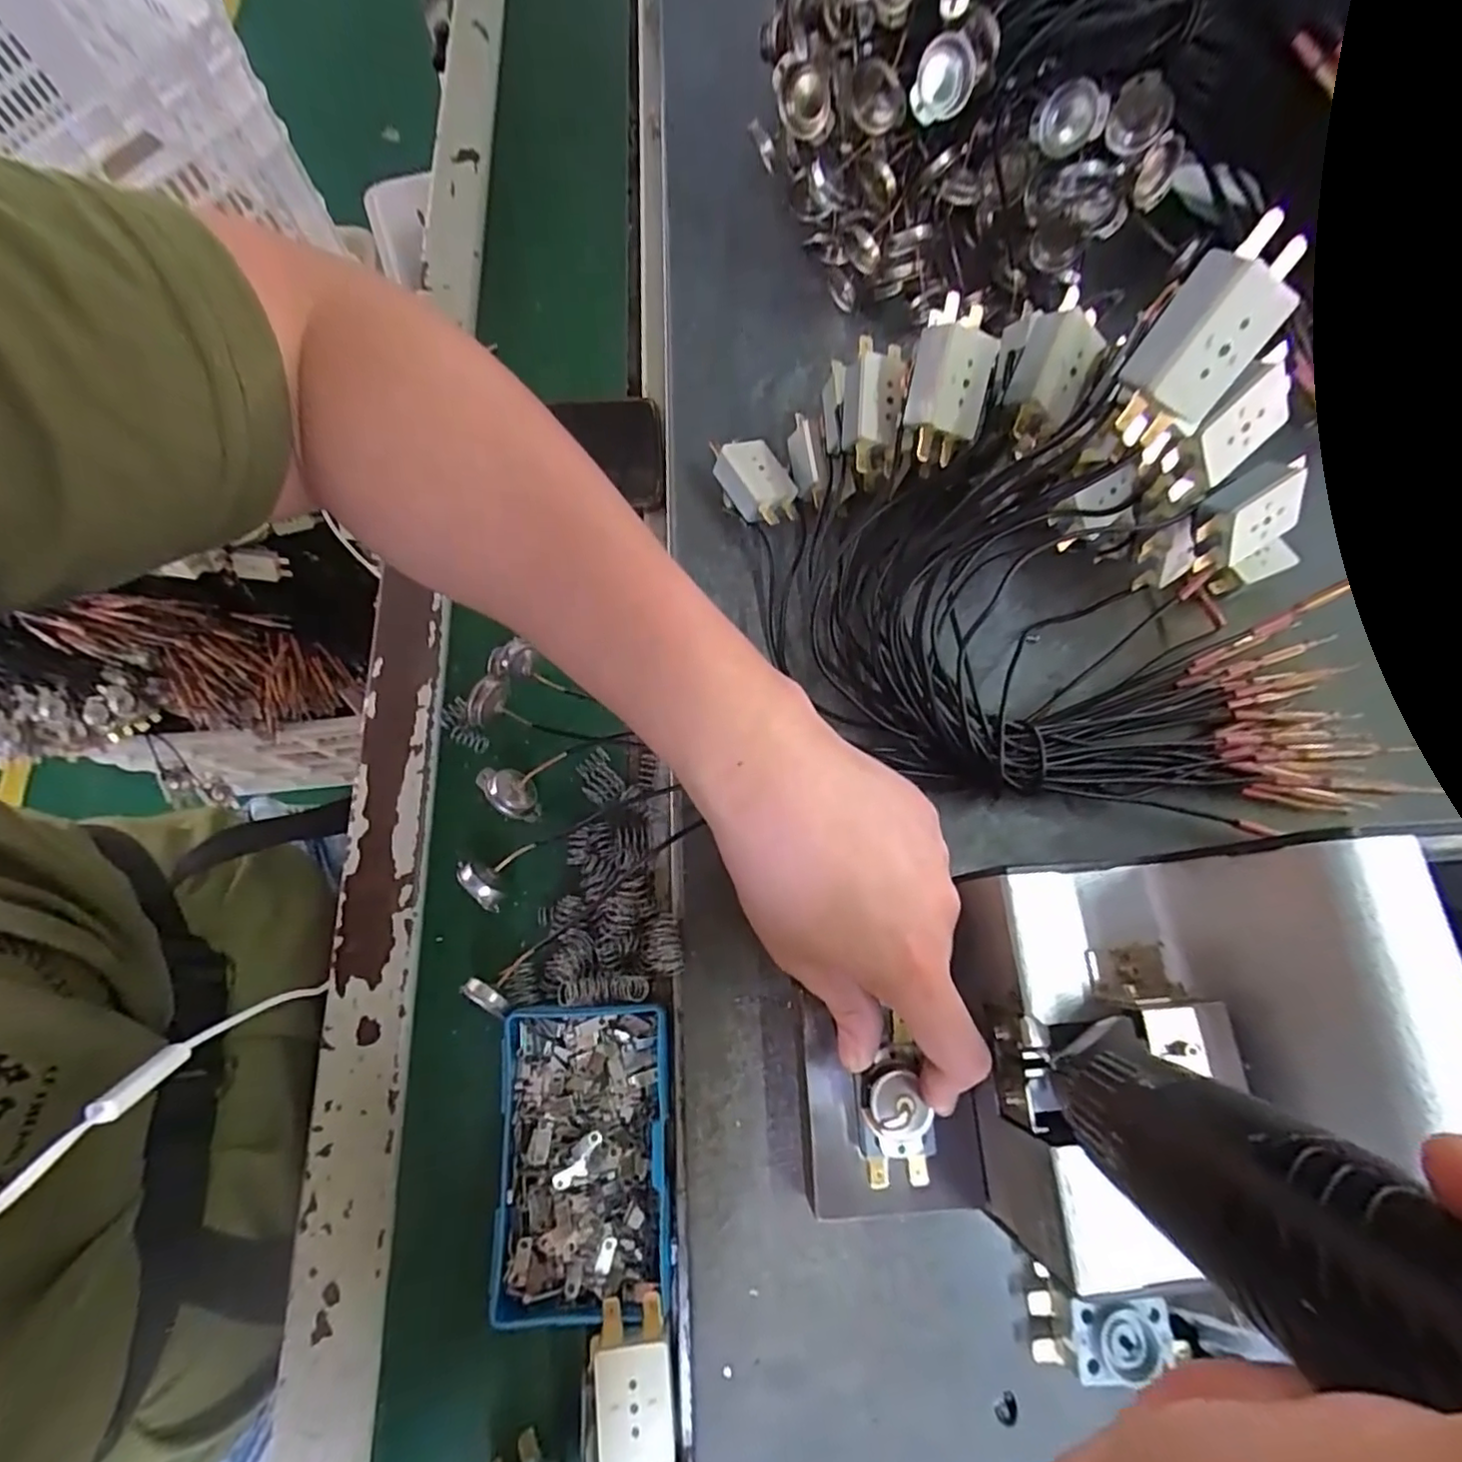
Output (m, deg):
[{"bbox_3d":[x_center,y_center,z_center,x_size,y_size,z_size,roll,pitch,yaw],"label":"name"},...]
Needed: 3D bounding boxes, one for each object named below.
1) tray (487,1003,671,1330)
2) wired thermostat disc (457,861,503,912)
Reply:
[{"bbox_3d":[-0.062,0.181,0.280,0.071,0.025,0.113,-2,73,-3],"label":"tray"},{"bbox_3d":[-0.118,0.074,0.312,0.028,0.021,0.014,41,76,10],"label":"wired thermostat disc"}]

